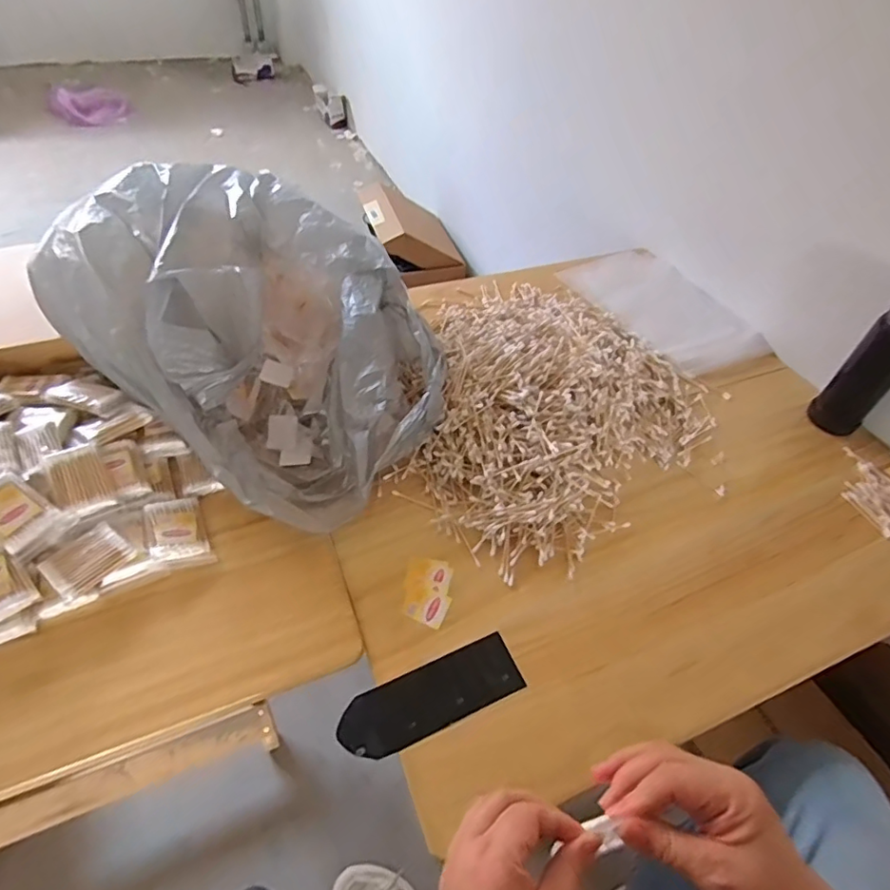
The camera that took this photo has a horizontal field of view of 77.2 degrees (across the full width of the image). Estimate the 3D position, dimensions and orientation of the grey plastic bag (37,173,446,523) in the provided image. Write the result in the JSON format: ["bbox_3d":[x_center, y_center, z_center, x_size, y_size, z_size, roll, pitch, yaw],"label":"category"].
[{"bbox_3d":[-0.233,-0.153,0.727,0.482,0.222,0.350,32,53,22],"label":"grey plastic bag"}]

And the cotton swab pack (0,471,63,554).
[{"bbox_3d":[-0.438,0.064,0.563,0.076,0.016,0.055,41,52,1],"label":"cotton swab pack"}]

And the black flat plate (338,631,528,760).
[{"bbox_3d":[-0.012,0.242,0.536,0.175,0.007,0.061,-18,52,-19],"label":"black flat plate"}]

